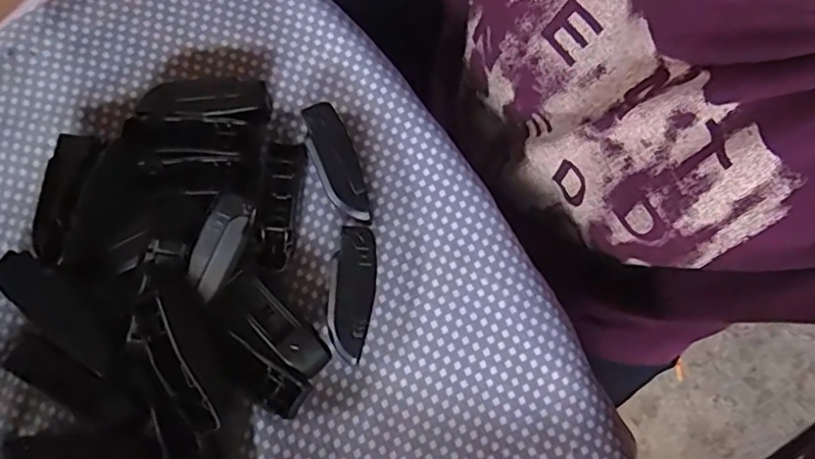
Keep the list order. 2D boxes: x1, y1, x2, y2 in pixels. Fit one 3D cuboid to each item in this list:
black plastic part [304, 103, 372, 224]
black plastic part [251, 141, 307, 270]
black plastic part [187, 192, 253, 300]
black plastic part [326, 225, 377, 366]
[{"bbox_3d":[-0.030,-0.027,0.265,0.018,0.016,0.054,-23,79,-6],"label":"black plastic part"},{"bbox_3d":[-0.054,-0.012,0.262,0.020,0.014,0.057,1,77,-1],"label":"black plastic part"},{"bbox_3d":[-0.074,0.006,0.241,0.014,0.009,0.043,22,97,3],"label":"black plastic part"},{"bbox_3d":[-0.023,0.027,0.253,0.018,0.016,0.054,5,77,-1],"label":"black plastic part"}]

